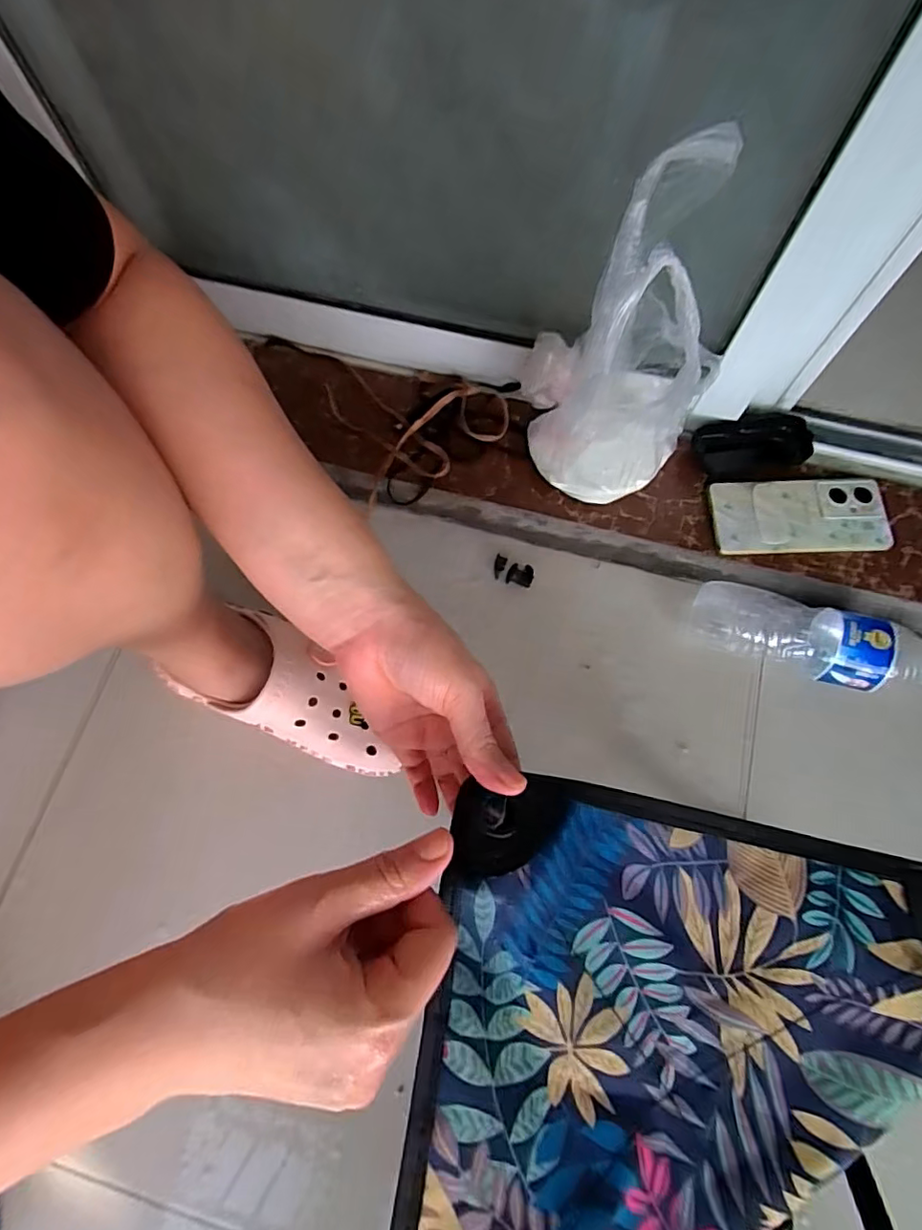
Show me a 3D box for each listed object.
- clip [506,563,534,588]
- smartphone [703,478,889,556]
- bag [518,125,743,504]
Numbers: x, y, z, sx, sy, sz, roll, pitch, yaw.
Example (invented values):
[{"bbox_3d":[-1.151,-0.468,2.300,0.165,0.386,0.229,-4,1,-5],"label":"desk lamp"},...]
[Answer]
[{"bbox_3d":[0.058,-0.039,0.548,0.025,0.012,0.018,12,72,4],"label":"clip"},{"bbox_3d":[0.320,-0.093,0.536,0.159,0.014,0.072,-3,72,-1],"label":"smartphone"},{"bbox_3d":[0.130,-0.194,0.432,0.145,0.271,0.098,13,72,4],"label":"bag"}]

